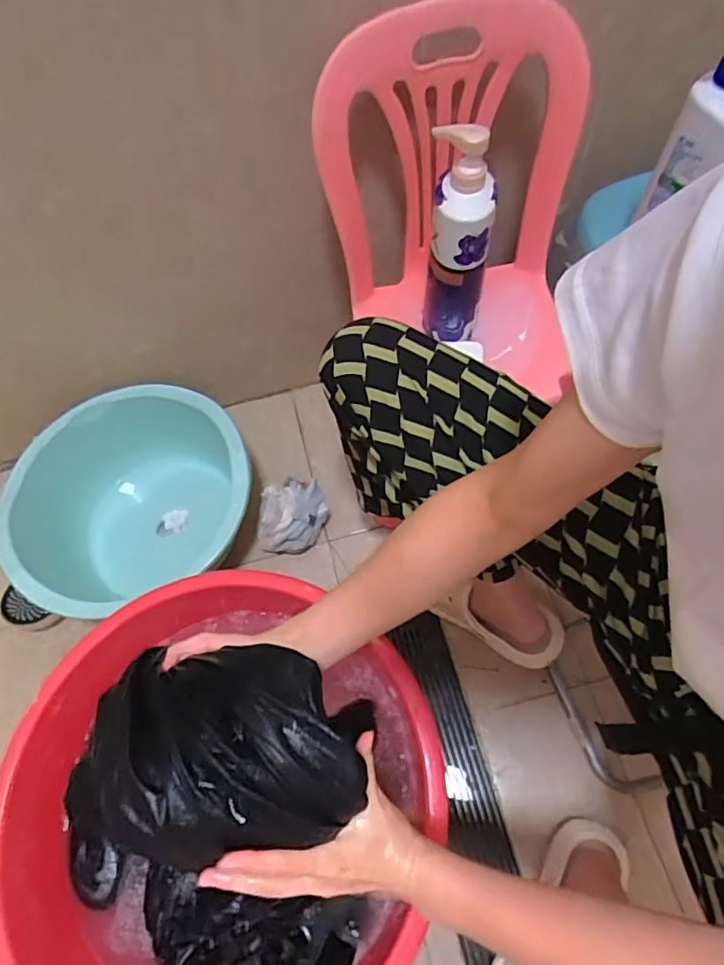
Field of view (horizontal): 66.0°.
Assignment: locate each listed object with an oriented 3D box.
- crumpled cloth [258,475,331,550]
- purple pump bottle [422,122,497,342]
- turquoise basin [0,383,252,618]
[{"bbox_3d":[-0.110,0.052,0.898,0.103,0.076,0.103,3,65,7],"label":"crumpled cloth"},{"bbox_3d":[0.113,-0.279,0.659,0.074,0.237,0.072,12,67,11],"label":"purple pump bottle"},{"bbox_3d":[-0.350,0.038,0.896,0.369,0.188,0.305,-36,66,-11],"label":"turquoise basin"}]

